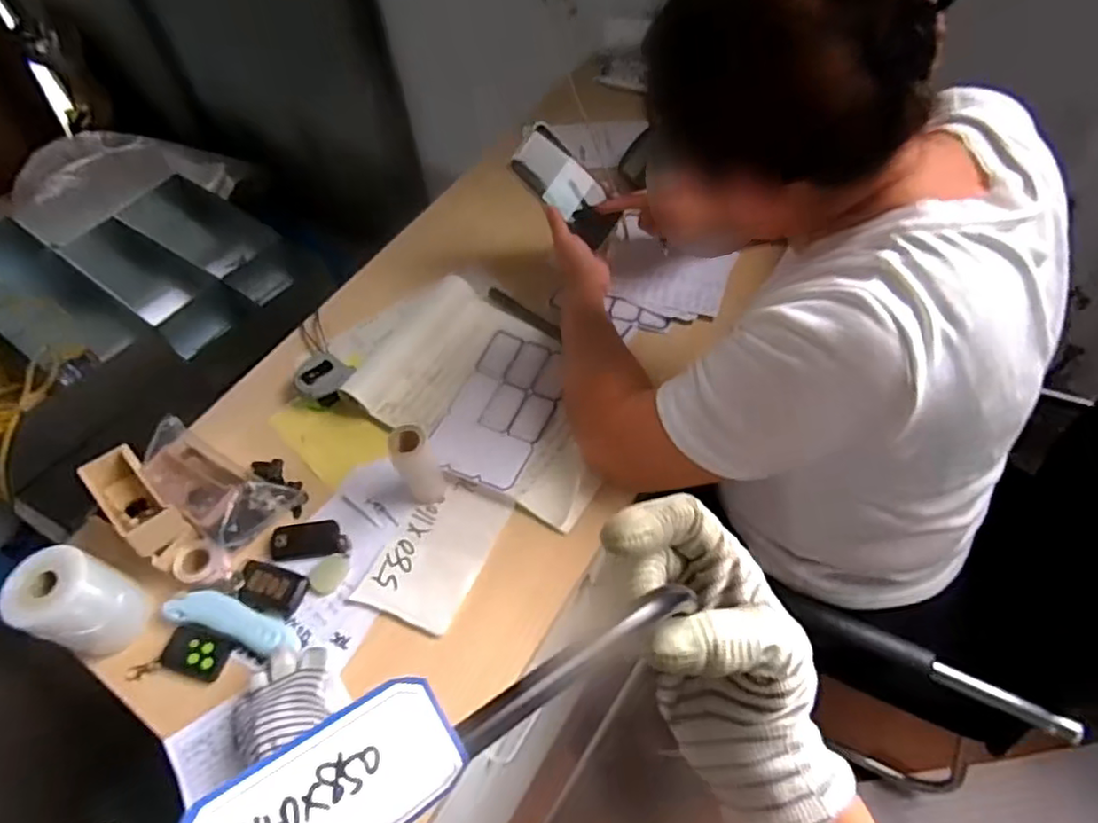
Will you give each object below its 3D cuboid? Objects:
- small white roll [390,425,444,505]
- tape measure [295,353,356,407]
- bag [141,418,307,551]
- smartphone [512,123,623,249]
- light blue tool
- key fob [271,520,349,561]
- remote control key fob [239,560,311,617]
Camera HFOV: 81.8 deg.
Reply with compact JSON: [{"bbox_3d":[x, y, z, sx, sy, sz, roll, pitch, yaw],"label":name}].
[{"bbox_3d":[-0.133,0.056,0.643,0.036,0.104,0.033,-2,55,3],"label":"small white roll"},{"bbox_3d":[-0.272,-0.041,0.762,0.074,0.025,0.062,36,65,25],"label":"tape measure"},{"bbox_3d":[-0.361,0.074,0.677,0.164,0.043,0.088,27,61,21],"label":"bag"},{"bbox_3d":[0.025,-0.274,0.779,0.148,0.014,0.081,41,66,-17],"label":"smartphone"},{"bbox_3d":[-0.305,0.201,0.610,0.141,0.021,0.036,13,57,13],"label":"light blue tool"},{"bbox_3d":[-0.250,0.134,0.662,0.078,0.019,0.035,-3,55,2],"label":"key fob"},{"bbox_3d":[-0.277,0.177,0.631,0.067,0.009,0.043,13,78,8],"label":"remote control key fob"}]

